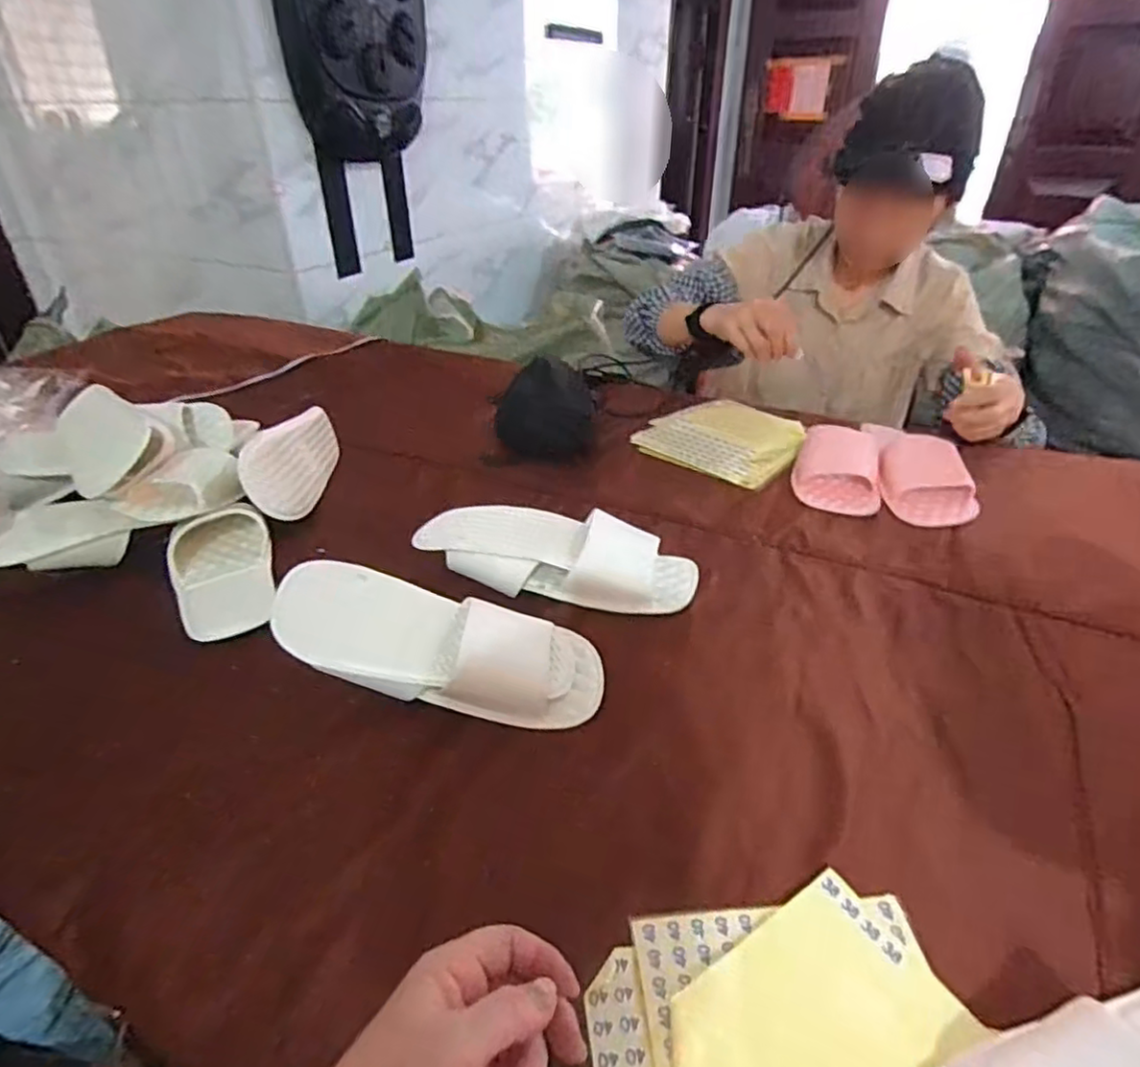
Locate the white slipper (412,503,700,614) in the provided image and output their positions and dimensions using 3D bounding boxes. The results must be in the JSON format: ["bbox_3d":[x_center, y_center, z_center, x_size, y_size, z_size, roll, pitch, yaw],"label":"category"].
[{"bbox_3d":[-0.011,0.019,0.639,0.259,0.051,0.082,7,32,7],"label":"white slipper"}]

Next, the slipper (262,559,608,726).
[{"bbox_3d":[-0.099,0.086,0.518,0.255,0.062,0.095,17,32,-2],"label":"slipper"}]

